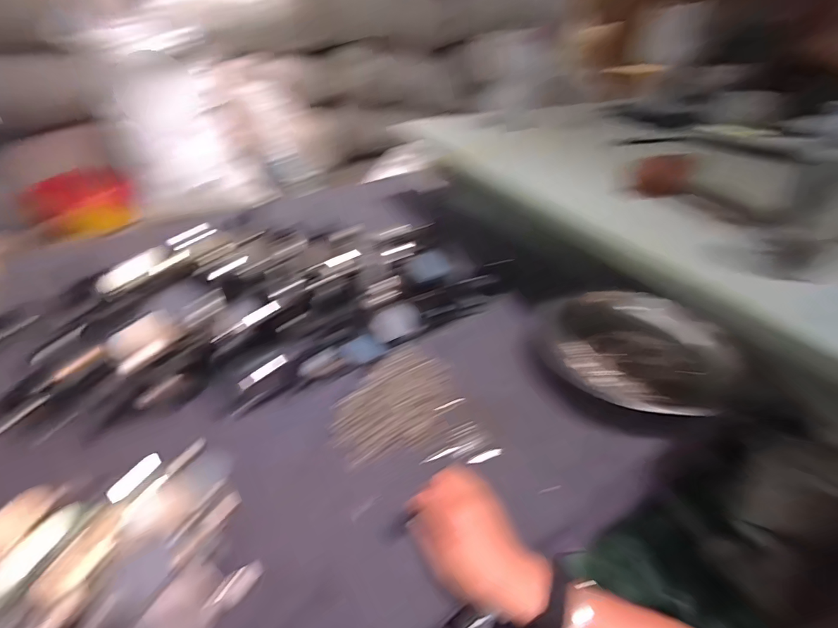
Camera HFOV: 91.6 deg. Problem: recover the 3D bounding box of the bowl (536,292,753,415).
[{"bbox_3d":[0.325,0.054,0.607,0.225,0.072,0.225,1,39,0],"label":"bowl"}]

